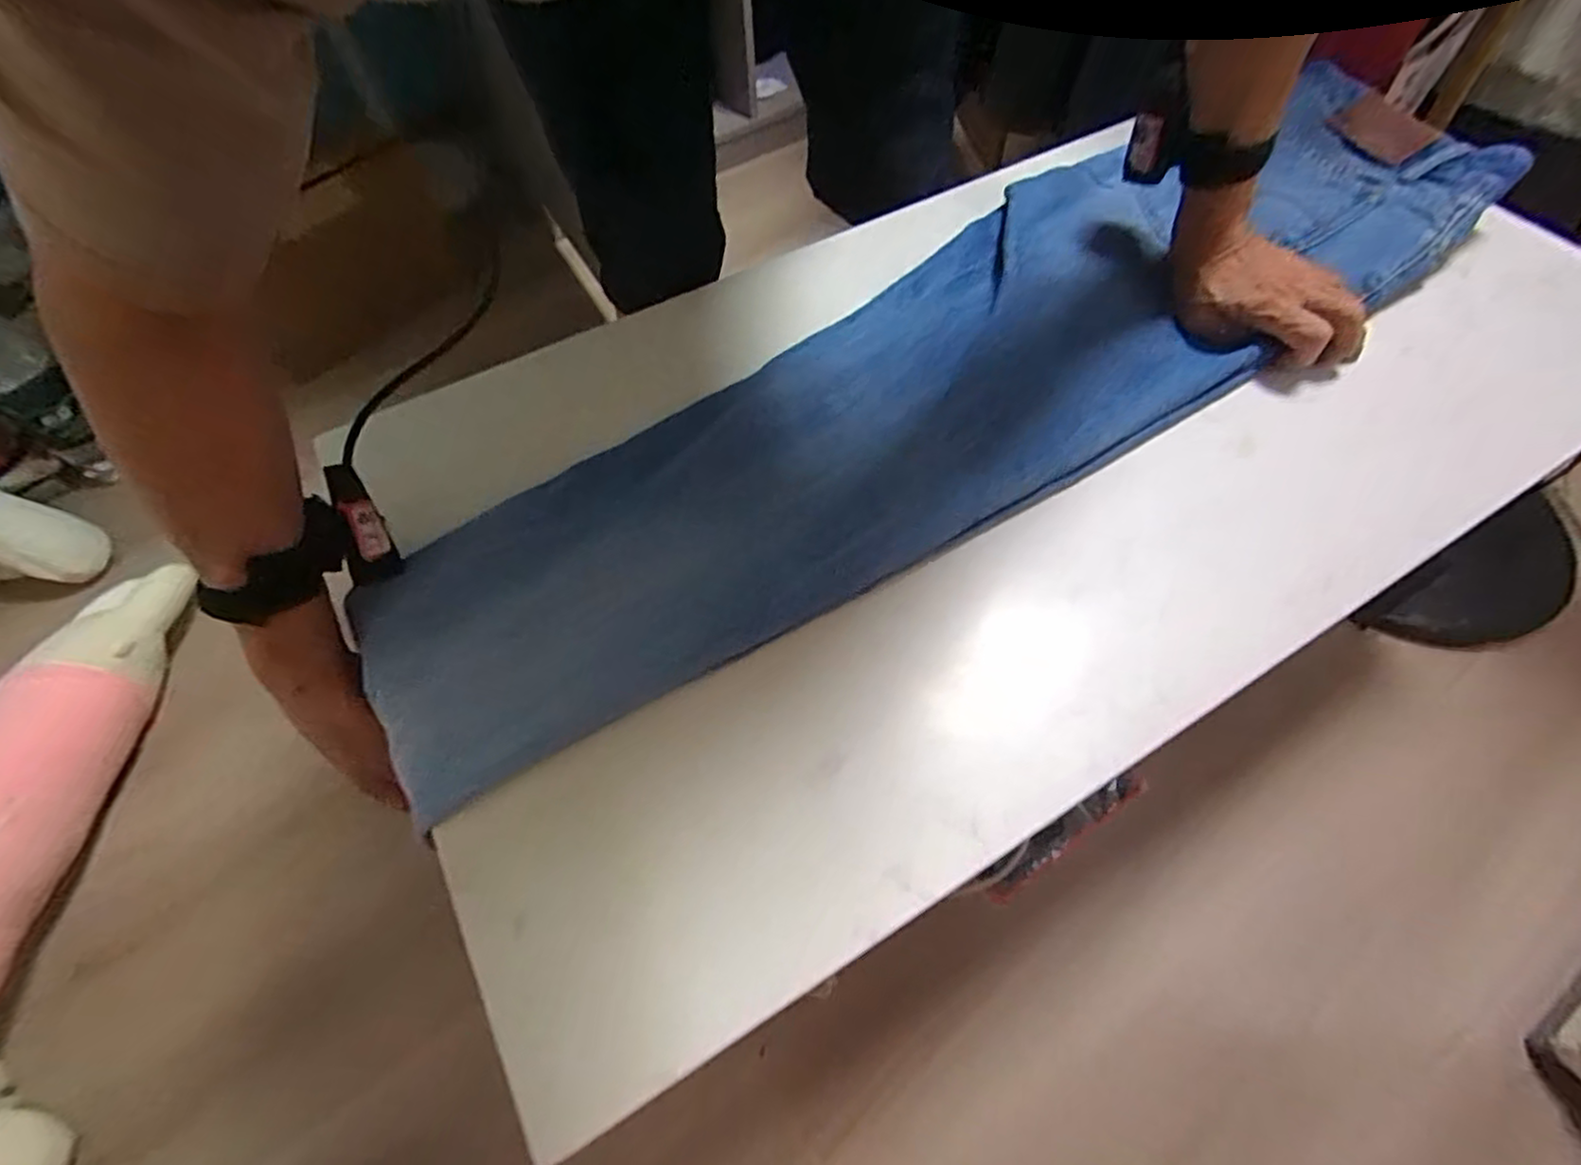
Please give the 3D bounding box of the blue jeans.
[{"bbox_3d":[0.122,-0.148,0.501,0.878,0.037,0.212,-32,63,-12],"label":"blue jeans"}]

